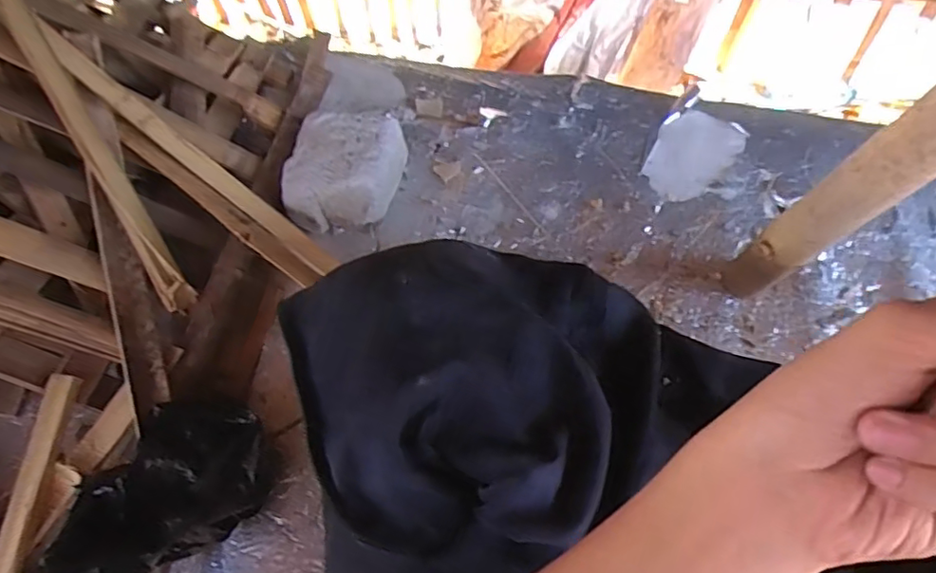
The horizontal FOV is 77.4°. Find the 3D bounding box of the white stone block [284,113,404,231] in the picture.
[{"bbox_3d":[-0.145,-0.135,0.704,0.118,0.095,0.137,8,64,5],"label":"white stone block"}]

